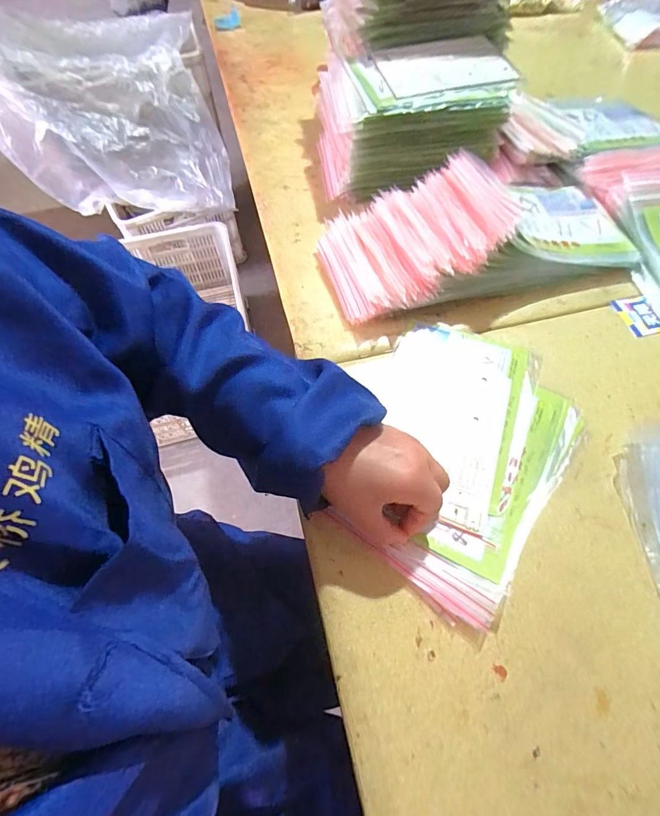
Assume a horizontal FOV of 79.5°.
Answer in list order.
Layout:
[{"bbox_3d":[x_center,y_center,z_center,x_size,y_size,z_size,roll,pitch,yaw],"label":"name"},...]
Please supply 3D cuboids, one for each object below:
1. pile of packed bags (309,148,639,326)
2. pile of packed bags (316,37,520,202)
[{"bbox_3d":[0.191,-0.232,0.512,0.393,0.092,0.180,-14,59,-6],"label":"pile of packed bags"},{"bbox_3d":[0.120,-0.441,0.615,0.266,0.133,0.166,-7,59,-2],"label":"pile of packed bags"}]

